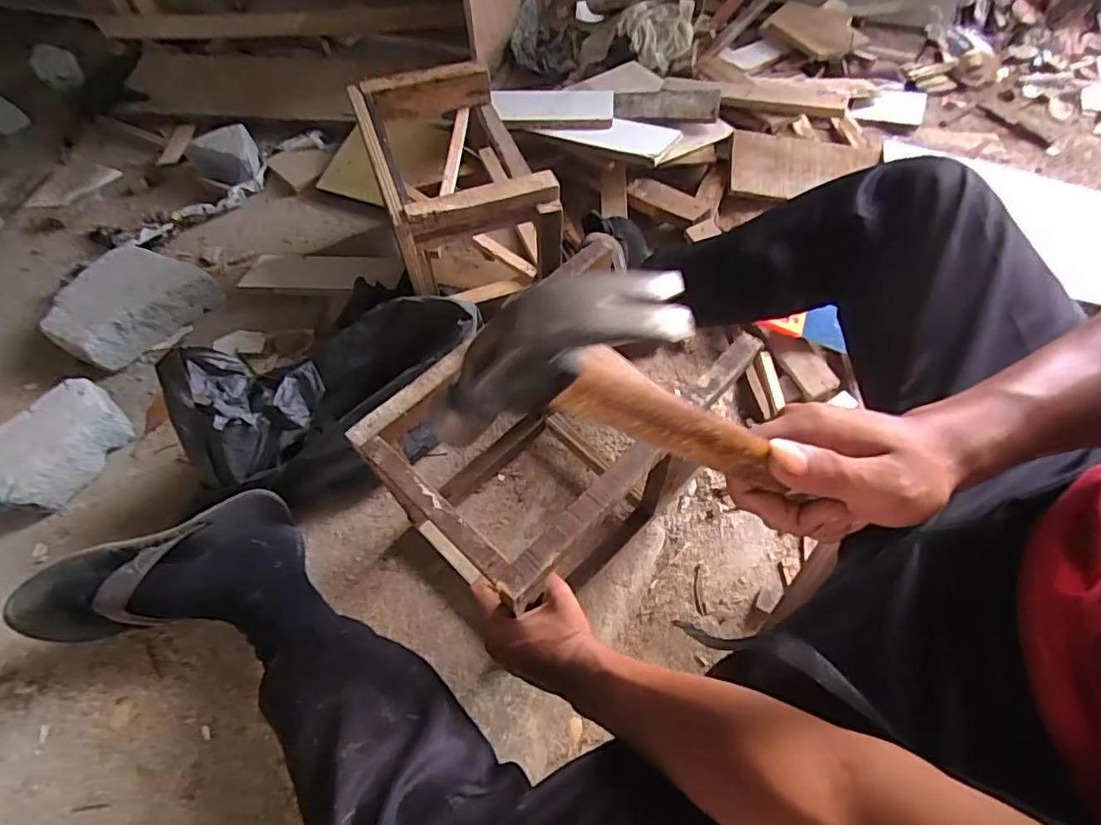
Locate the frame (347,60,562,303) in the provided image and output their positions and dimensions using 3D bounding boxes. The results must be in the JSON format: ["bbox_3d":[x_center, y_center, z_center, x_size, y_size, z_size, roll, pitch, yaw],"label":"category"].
[{"bbox_3d":[-0.142,-0.338,0.845,0.214,0.182,0.324,-18,60,-10],"label":"frame"}]

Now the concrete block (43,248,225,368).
[{"bbox_3d":[-0.678,-0.176,0.901,0.180,0.066,0.211,32,65,18],"label":"concrete block"}]

